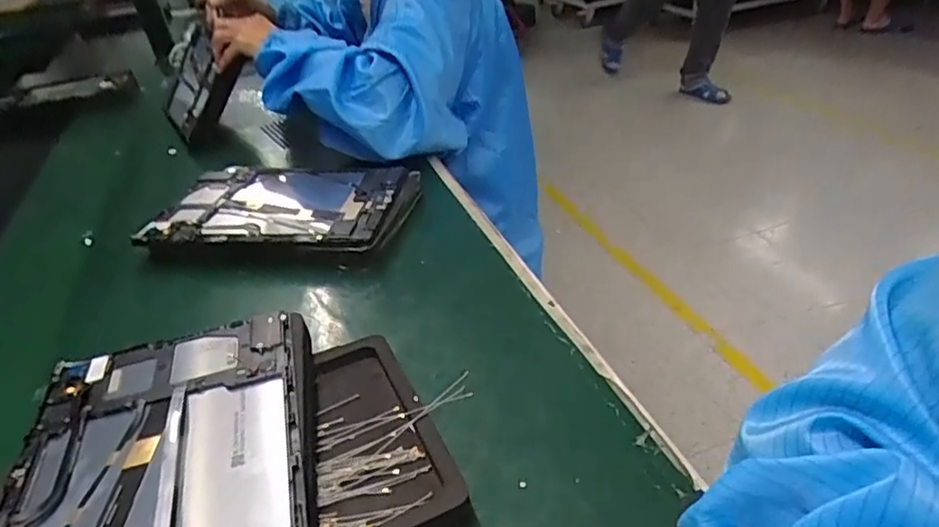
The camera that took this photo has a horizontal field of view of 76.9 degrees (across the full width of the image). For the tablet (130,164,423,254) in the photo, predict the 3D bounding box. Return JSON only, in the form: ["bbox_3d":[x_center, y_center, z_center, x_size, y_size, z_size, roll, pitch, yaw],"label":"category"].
[{"bbox_3d":[-0.192,-0.061,0.613,0.254,0.022,0.160,0,36,12],"label":"tablet"}]

